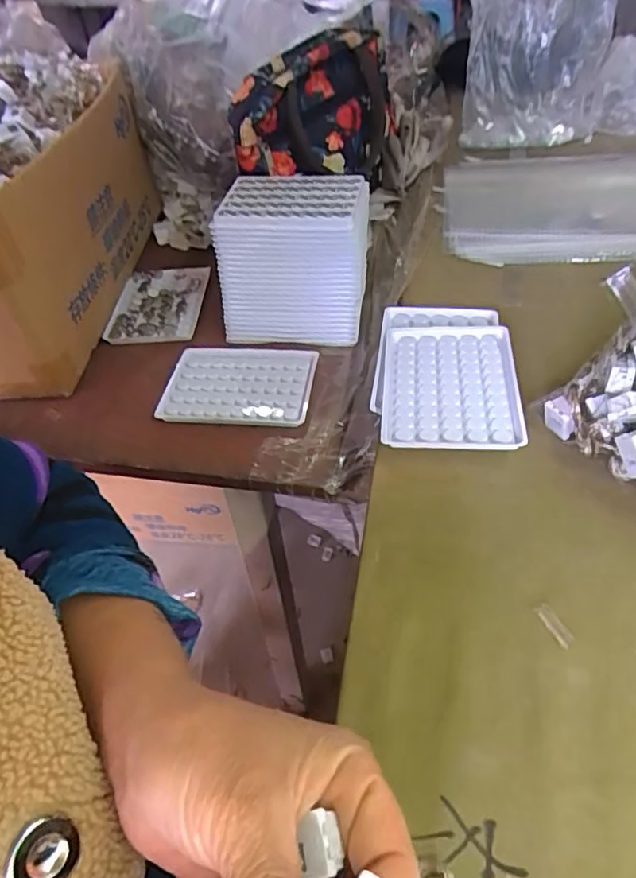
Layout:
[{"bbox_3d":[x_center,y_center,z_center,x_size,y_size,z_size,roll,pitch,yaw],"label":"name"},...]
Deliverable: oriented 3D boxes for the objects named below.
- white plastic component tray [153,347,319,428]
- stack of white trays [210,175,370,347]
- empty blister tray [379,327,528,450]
[{"bbox_3d":[-0.071,-0.048,0.517,0.129,0.007,0.091,2,50,9],"label":"white plastic component tray"},{"bbox_3d":[-0.019,-0.167,0.544,0.130,0.118,0.099,5,48,10],"label":"stack of white trays"},{"bbox_3d":[0.097,-0.039,0.429,0.095,0.016,0.127,1,46,9],"label":"empty blister tray"}]

